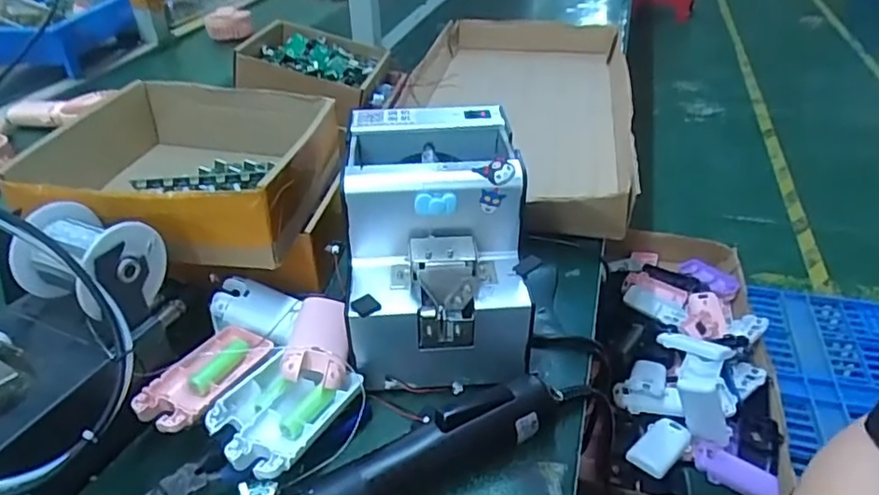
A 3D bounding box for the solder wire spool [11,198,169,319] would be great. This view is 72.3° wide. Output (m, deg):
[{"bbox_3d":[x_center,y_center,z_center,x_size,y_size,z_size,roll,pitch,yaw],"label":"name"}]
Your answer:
[{"bbox_3d":[-0.228,0.007,0.392,0.076,0.054,0.062,14,38,21],"label":"solder wire spool"}]

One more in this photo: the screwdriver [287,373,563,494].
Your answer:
[{"bbox_3d":[-0.024,0.135,0.366,0.238,0.043,0.037,-17,38,-22],"label":"screwdriver"}]

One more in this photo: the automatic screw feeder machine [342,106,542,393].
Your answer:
[{"bbox_3d":[-0.004,-0.011,0.456,0.123,0.132,0.163,-4,35,-4],"label":"automatic screw feeder machine"}]

